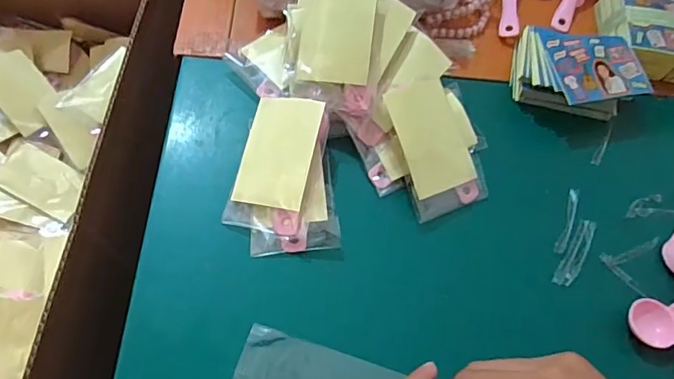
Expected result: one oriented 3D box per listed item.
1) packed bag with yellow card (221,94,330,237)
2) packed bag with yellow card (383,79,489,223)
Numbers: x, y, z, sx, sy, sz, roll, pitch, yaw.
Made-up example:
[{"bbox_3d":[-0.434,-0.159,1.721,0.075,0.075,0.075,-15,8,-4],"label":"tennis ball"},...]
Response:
[{"bbox_3d":[-0.048,-0.021,0.408,0.063,0.014,0.110,11,80,17],"label":"packed bag with yellow card"},{"bbox_3d":[0.086,-0.036,0.426,0.072,0.010,0.111,-16,90,-23],"label":"packed bag with yellow card"}]

